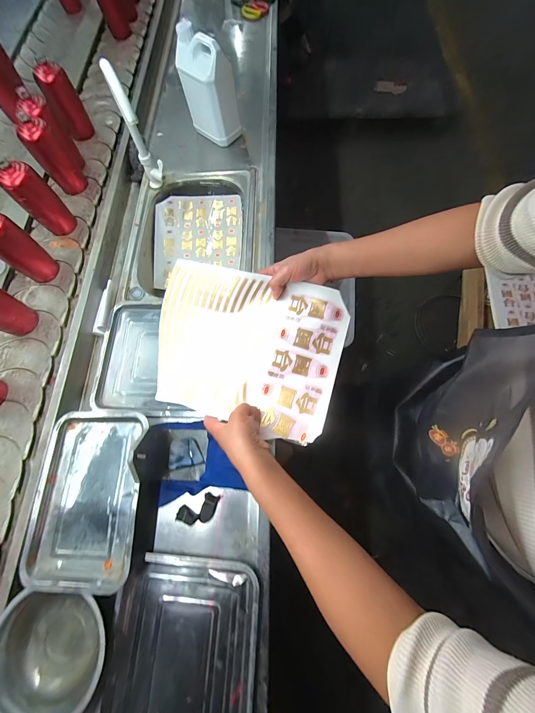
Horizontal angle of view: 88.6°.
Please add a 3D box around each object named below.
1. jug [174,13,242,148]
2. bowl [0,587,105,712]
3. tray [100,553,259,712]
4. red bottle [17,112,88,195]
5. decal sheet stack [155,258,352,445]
[{"bbox_3d":[-0.166,-0.766,0.795,0.161,0.228,0.101,38,79,12],"label":"jug"},{"bbox_3d":[-0.366,0.498,0.467,0.191,0.062,0.182,0,70,1],"label":"bowl"},{"bbox_3d":[-0.143,0.539,0.464,0.247,0.038,0.346,4,71,3],"label":"tray"},{"bbox_3d":[-0.579,-0.538,0.745,0.074,0.174,0.060,-31,75,-7],"label":"red bottle"},{"bbox_3d":[-0.049,-0.014,0.465,0.332,0.091,0.240,14,71,7],"label":"decal sheet stack"}]

